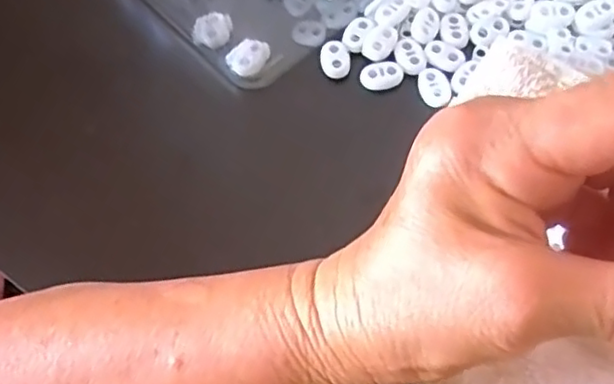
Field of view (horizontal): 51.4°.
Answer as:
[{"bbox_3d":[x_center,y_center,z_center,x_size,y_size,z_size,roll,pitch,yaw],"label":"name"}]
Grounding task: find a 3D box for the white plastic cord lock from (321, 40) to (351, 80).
[{"bbox_3d":[0.016,-0.072,0.345,0.015,0.006,0.021,0,64,4],"label":"white plastic cord lock"}]

